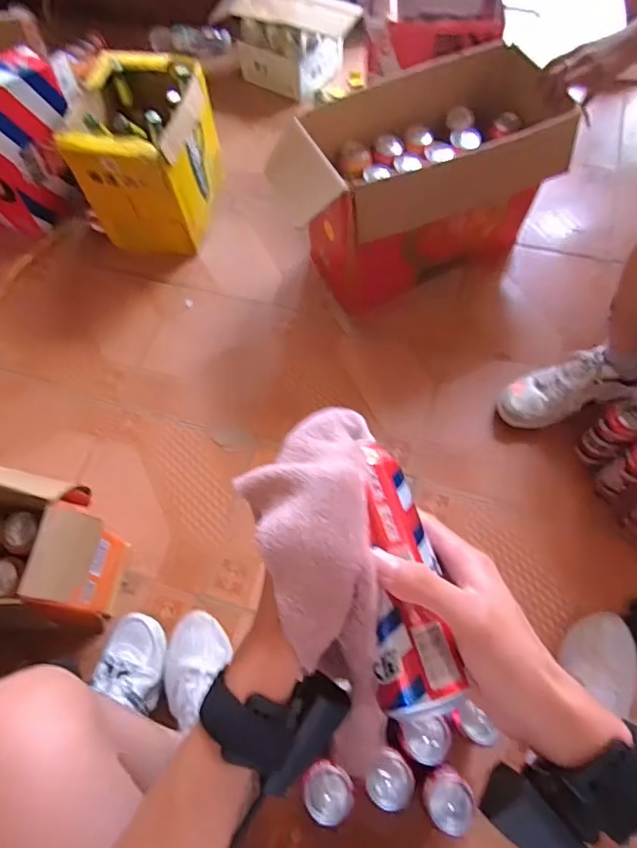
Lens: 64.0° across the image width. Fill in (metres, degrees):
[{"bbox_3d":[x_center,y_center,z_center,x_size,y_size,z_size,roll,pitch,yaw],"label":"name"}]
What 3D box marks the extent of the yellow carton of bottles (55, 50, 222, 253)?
[{"bbox_3d":[-0.358,-0.576,1.115,0.216,0.288,0.308,8,66,5],"label":"yellow carton of bottles"}]

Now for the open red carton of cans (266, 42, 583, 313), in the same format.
[{"bbox_3d":[0.189,-0.449,0.976,0.495,0.286,0.253,-22,67,-9],"label":"open red carton of cans"}]

